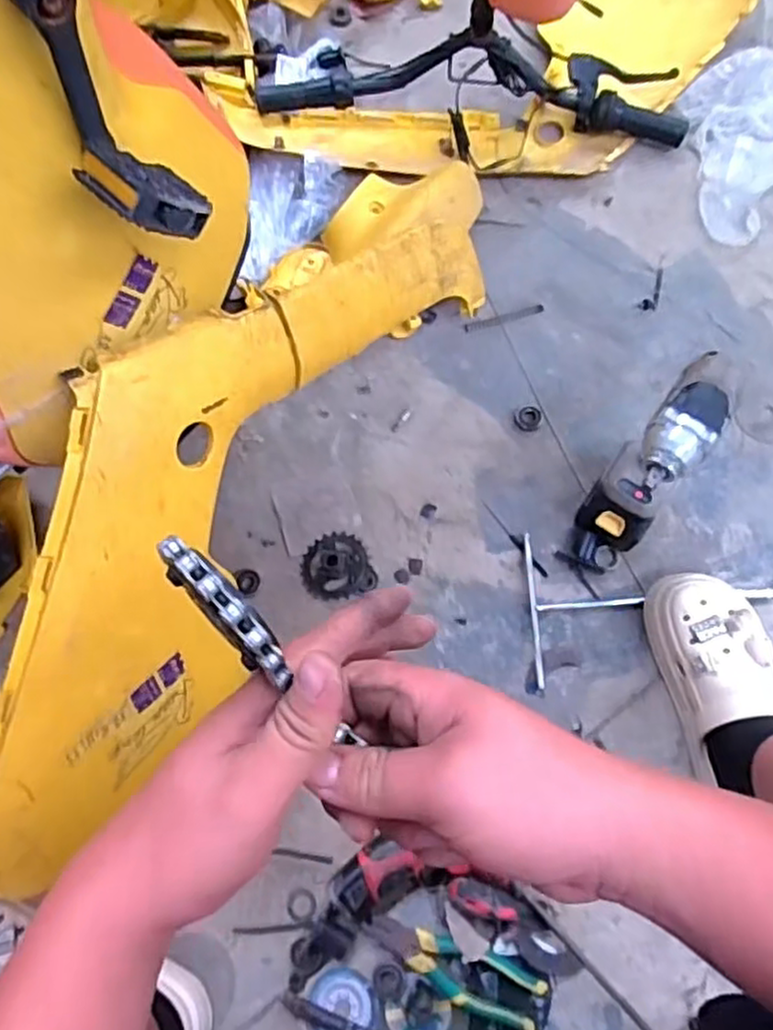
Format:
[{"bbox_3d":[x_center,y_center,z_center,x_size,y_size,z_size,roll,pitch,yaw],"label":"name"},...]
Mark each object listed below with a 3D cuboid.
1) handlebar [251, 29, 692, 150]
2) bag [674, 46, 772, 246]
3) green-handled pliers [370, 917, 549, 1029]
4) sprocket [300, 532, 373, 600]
[{"bbox_3d":[0.130,-0.663,1.045,0.632,0.116,0.130,7,73,3],"label":"handlebar"},{"bbox_3d":[0.524,-0.564,1.052,0.204,0.037,0.334,36,77,11],"label":"bag"},{"bbox_3d":[0.068,0.473,0.734,0.181,0.025,0.057,17,74,6],"label":"green-handled pliers"},{"bbox_3d":[-0.064,0.061,0.883,0.086,0.021,0.082,-5,73,0],"label":"sprocket"}]

